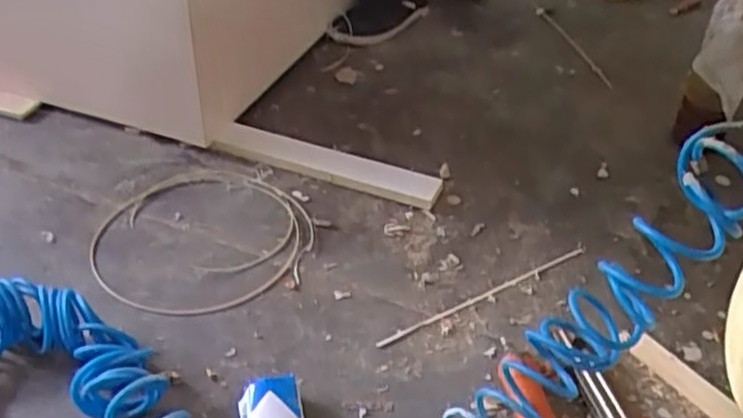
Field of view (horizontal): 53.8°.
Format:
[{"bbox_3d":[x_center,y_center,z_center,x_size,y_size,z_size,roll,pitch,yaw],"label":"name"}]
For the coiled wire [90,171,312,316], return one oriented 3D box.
[{"bbox_3d":[-0.243,0.041,1.071,0.309,0.023,0.310,3,40,-1],"label":"coiled wire"}]

